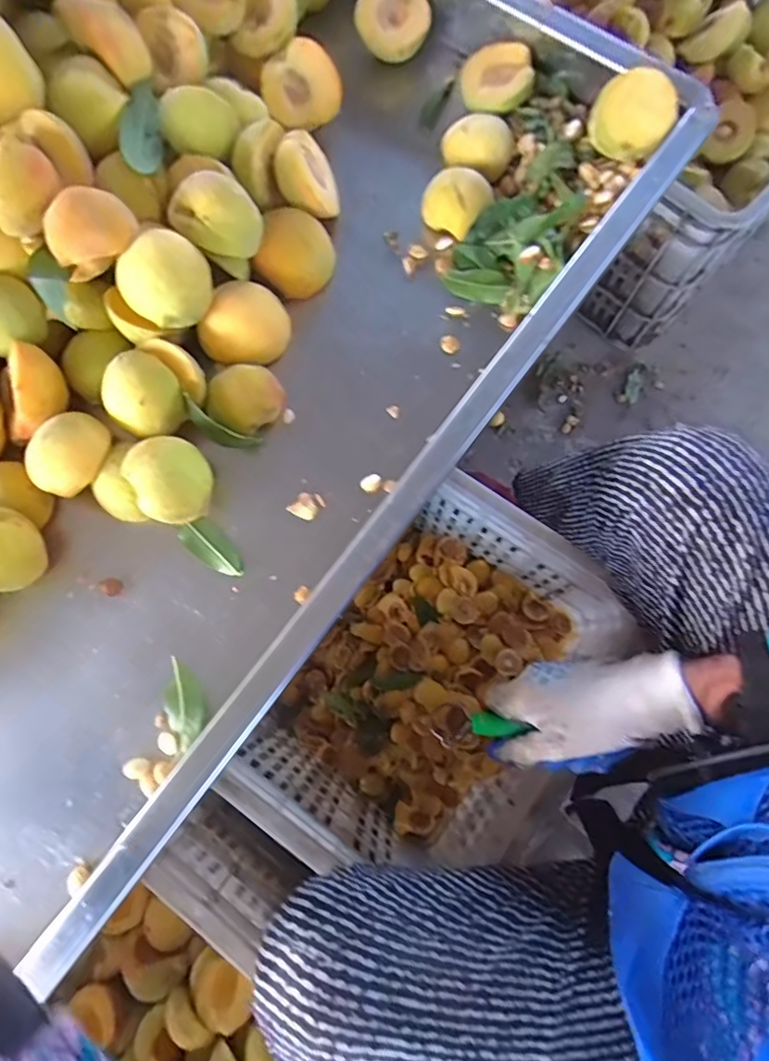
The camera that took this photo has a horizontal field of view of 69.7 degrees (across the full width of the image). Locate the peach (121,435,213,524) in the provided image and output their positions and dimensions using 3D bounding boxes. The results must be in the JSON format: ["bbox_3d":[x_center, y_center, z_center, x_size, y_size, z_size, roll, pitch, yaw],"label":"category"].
[{"bbox_3d":[-0.146,-0.033,0.385,0.048,0.050,0.053,-25,79,-4],"label":"peach"}]

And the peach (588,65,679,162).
[{"bbox_3d":[0.187,-0.315,0.410,0.058,0.044,0.059,0,78,1],"label":"peach"}]

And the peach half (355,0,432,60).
[{"bbox_3d":[0.007,-0.434,0.473,0.061,0.029,0.052,-4,105,1],"label":"peach half"}]

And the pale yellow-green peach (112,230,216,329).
[{"bbox_3d":[-0.150,-0.170,0.380,0.058,0.055,0.048,-34,80,-6],"label":"pale yellow-green peach"}]

